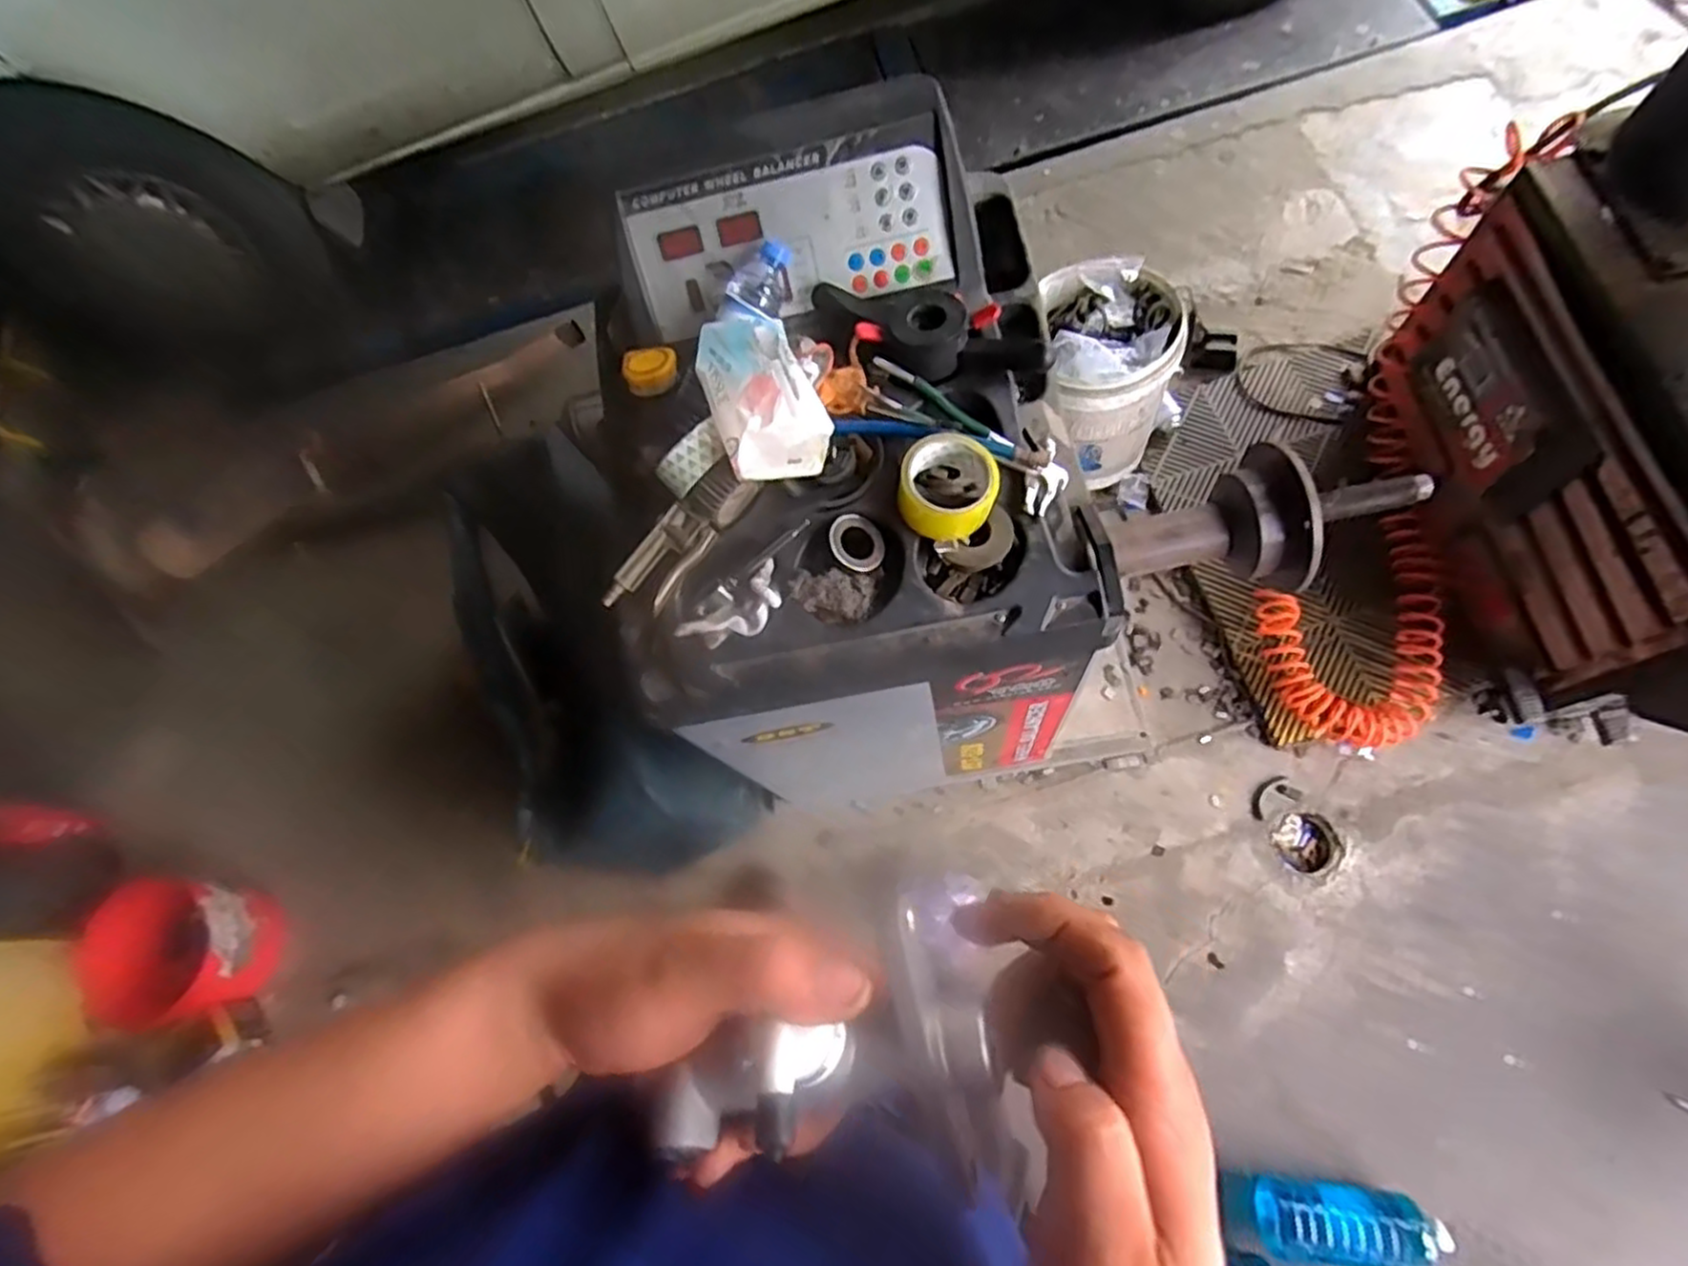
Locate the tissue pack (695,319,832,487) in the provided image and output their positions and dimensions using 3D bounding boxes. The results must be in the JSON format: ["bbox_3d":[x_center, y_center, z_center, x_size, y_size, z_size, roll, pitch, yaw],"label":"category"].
[{"bbox_3d":[-0.080,-0.227,0.716,0.097,0.063,0.168,-22,73,-4],"label":"tissue pack"}]

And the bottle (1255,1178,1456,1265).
[{"bbox_3d":[0.702,0.825,1.061,0.236,0.082,0.096,3,71,11],"label":"bottle"}]

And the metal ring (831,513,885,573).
[{"bbox_3d":[0.013,-0.087,0.746,0.059,0.006,0.051,34,69,-10],"label":"metal ring"}]

